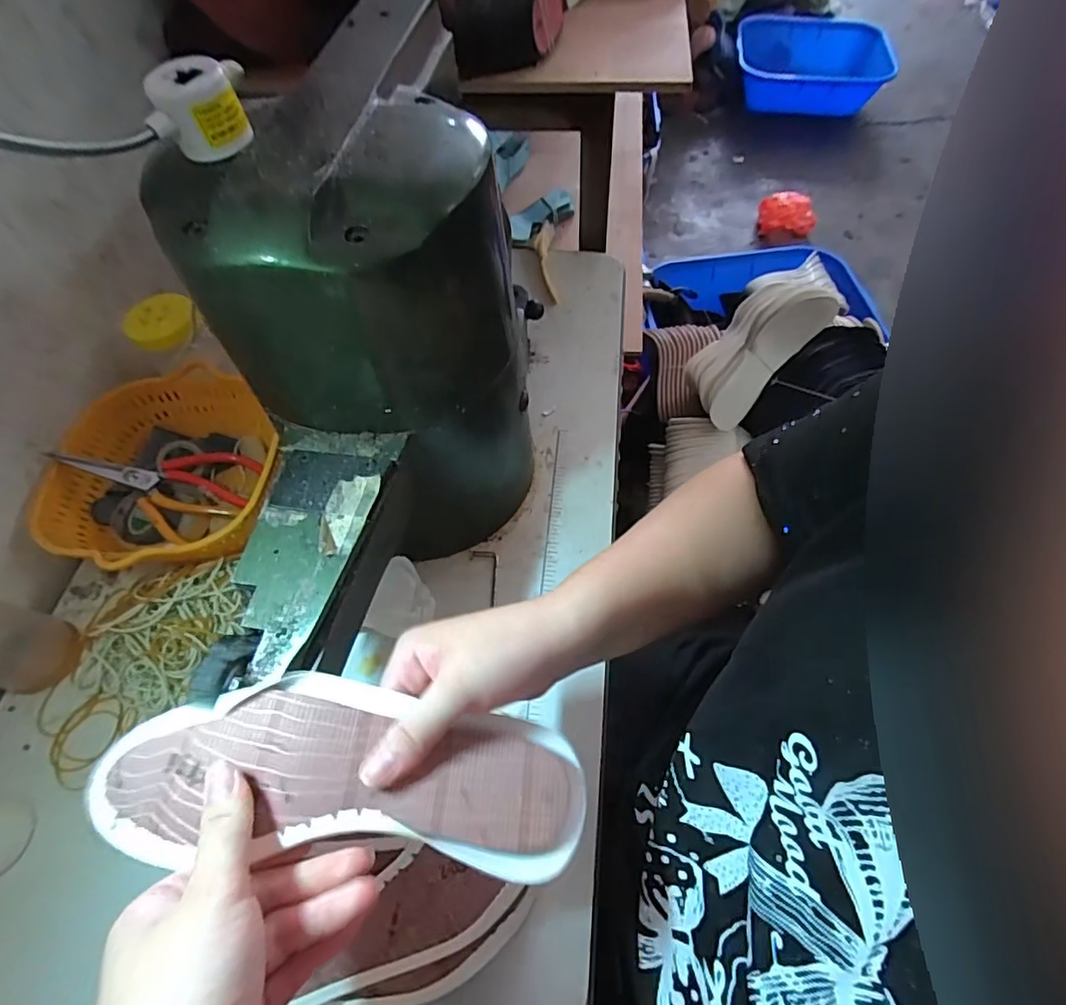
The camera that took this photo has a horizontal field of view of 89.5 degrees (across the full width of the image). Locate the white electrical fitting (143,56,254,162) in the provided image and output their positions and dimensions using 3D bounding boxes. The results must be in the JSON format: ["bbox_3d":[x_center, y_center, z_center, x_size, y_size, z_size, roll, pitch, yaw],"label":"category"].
[{"bbox_3d":[-0.172,-0.204,0.280,0.045,0.034,0.031,-13,60,-5],"label":"white electrical fitting"}]

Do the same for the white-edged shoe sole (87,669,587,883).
[{"bbox_3d":[-0.090,0.136,0.274,0.234,0.024,0.080,9,60,-6],"label":"white-edged shoe sole"}]

